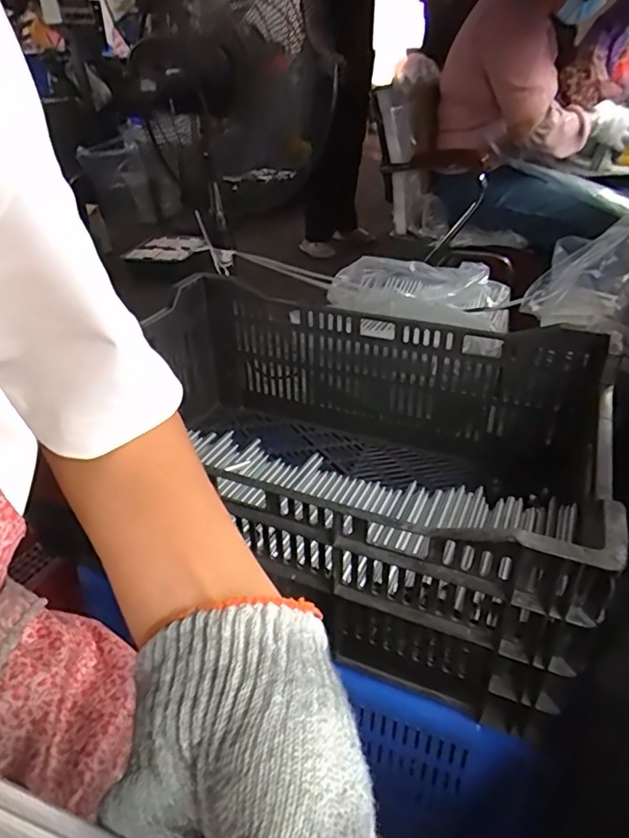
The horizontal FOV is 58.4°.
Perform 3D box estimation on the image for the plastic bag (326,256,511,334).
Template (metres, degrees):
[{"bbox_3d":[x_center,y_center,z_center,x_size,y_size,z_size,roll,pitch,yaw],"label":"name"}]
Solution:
[{"bbox_3d":[0.224,-0.260,1.197,0.381,0.063,0.328,4,34,7],"label":"plastic bag"}]

